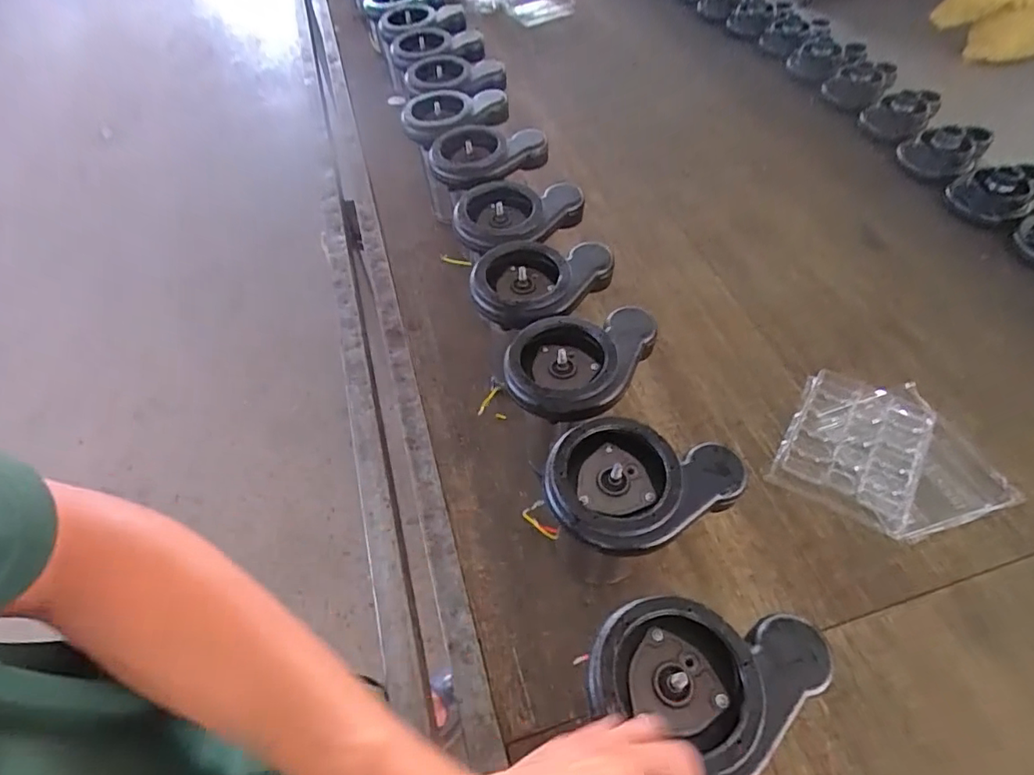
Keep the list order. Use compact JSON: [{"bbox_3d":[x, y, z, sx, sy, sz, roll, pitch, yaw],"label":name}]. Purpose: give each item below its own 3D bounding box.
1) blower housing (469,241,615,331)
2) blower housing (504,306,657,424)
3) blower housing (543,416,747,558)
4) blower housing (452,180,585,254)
[{"bbox_3d":[0.030,-0.120,0.624,0.158,0.040,0.116,2,54,5],"label":"blower housing"},{"bbox_3d":[0.067,-0.024,0.549,0.154,0.041,0.118,-7,54,-1],"label":"blower housing"},{"bbox_3d":[0.106,0.080,0.477,0.164,0.043,0.121,-21,55,-11],"label":"blower housing"},{"bbox_3d":[0.004,-0.221,0.698,0.170,0.042,0.131,-7,54,-1],"label":"blower housing"}]

